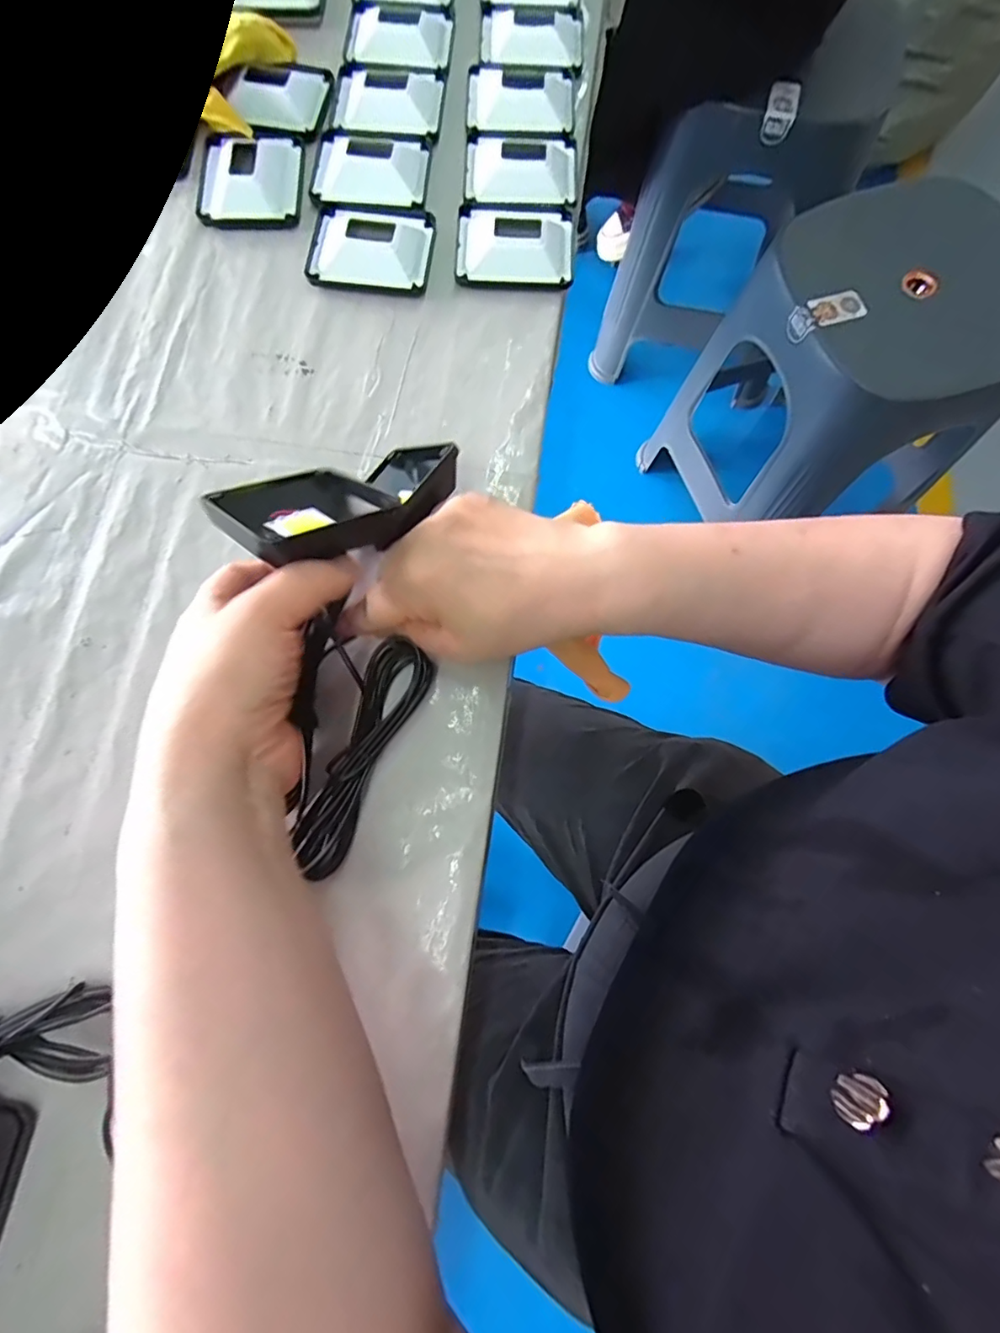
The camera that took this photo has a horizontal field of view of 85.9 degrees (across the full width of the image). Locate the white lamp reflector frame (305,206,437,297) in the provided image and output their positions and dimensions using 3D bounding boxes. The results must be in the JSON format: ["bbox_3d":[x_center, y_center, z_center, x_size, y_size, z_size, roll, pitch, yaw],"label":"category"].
[{"bbox_3d":[-0.086,-0.283,0.356,0.079,0.014,0.068,5,77,1],"label":"white lamp reflector frame"}]

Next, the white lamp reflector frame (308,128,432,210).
[{"bbox_3d":[-0.090,-0.346,0.367,0.078,0.013,0.071,3,77,1],"label":"white lamp reflector frame"}]

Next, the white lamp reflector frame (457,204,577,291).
[{"bbox_3d":[0.010,-0.286,0.357,0.078,0.015,0.067,3,76,1],"label":"white lamp reflector frame"}]

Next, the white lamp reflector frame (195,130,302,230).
[{"bbox_3d":[-0.168,-0.336,0.363,0.063,0.021,0.076,3,76,1],"label":"white lamp reflector frame"}]

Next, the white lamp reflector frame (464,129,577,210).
[{"bbox_3d":[0.015,-0.350,0.372,0.077,0.011,0.066,2,76,1],"label":"white lamp reflector frame"}]

